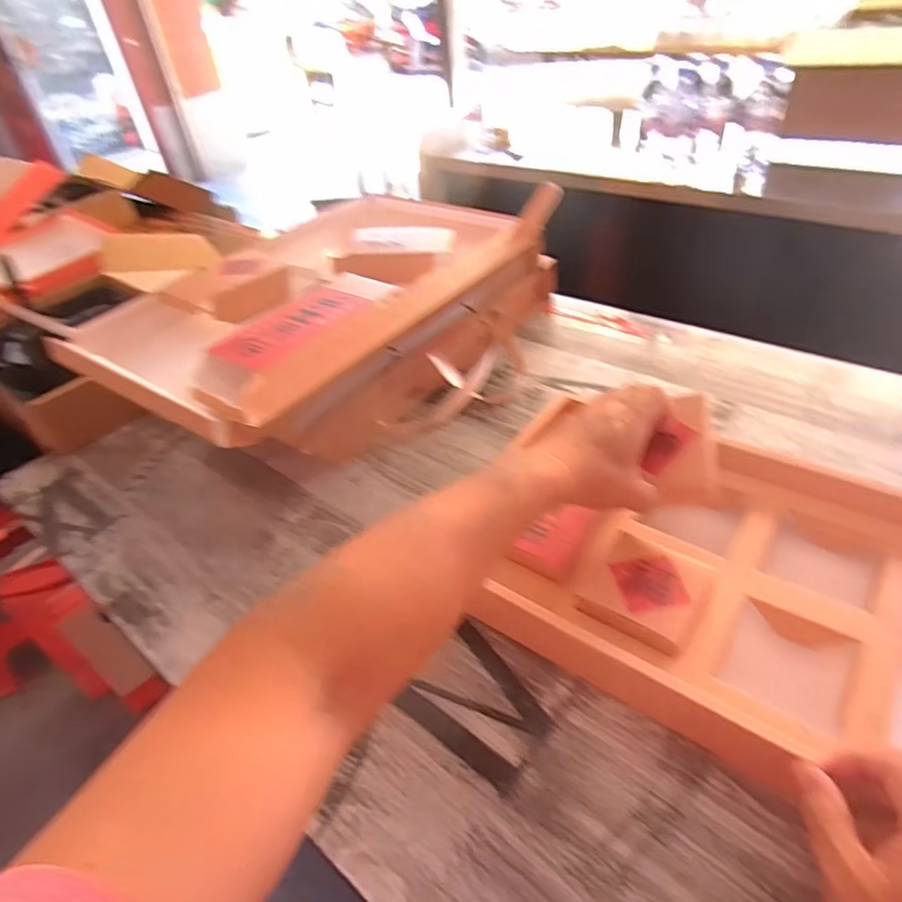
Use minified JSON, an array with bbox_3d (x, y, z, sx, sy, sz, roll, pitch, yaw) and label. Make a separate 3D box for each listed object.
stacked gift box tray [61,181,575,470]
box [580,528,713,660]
[{"bbox_3d":[-0.111,-0.168,0.786,0.298,0.208,0.613,24,50,30],"label":"stacked gift box tray"},{"bbox_3d":[0.160,0.114,0.494,0.085,0.025,0.087,23,49,29],"label":"box"}]

